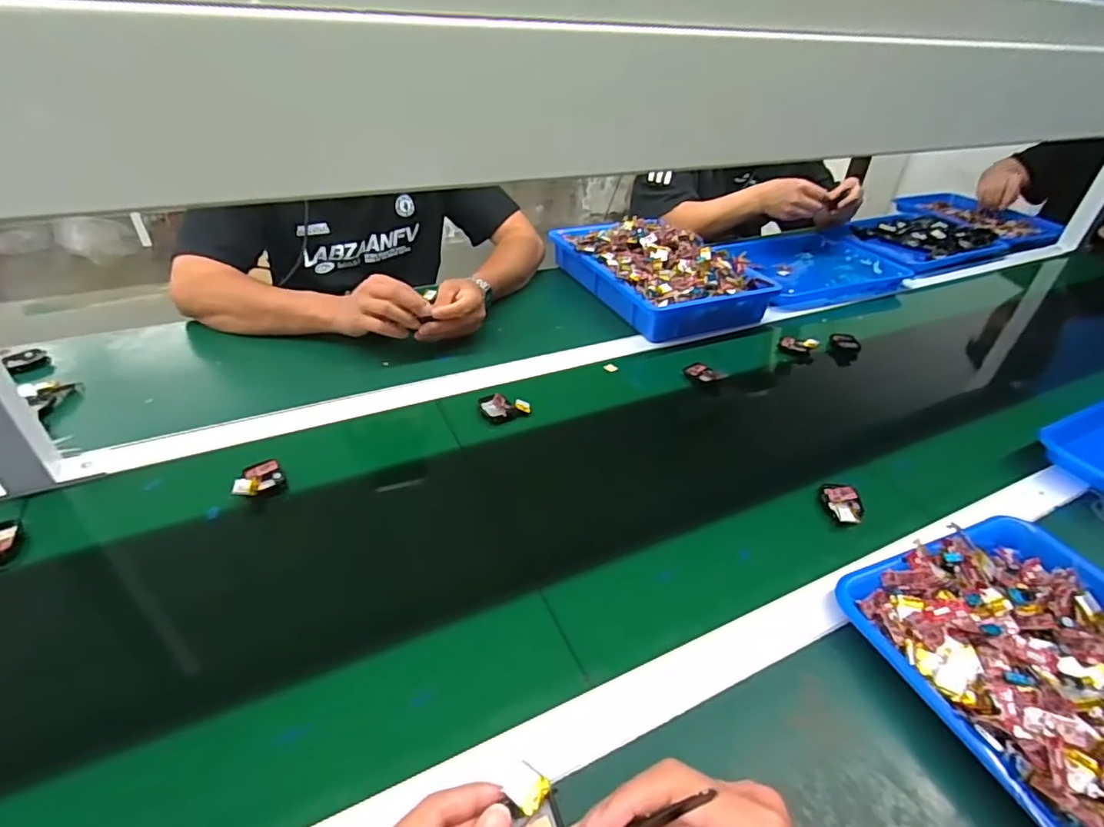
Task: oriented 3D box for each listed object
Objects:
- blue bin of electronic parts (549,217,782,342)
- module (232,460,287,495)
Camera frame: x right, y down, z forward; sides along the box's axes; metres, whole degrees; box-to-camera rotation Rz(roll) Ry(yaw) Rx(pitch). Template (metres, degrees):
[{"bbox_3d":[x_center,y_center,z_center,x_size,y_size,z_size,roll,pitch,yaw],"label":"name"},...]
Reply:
[{"bbox_3d":[0.175,-0.249,0.949,0.234,0.083,0.341,-15,41,-22],"label":"blue bin of electronic parts"},{"bbox_3d":[-0.297,0.065,0.554,0.047,0.018,0.038,-24,46,-31],"label":"module"}]

